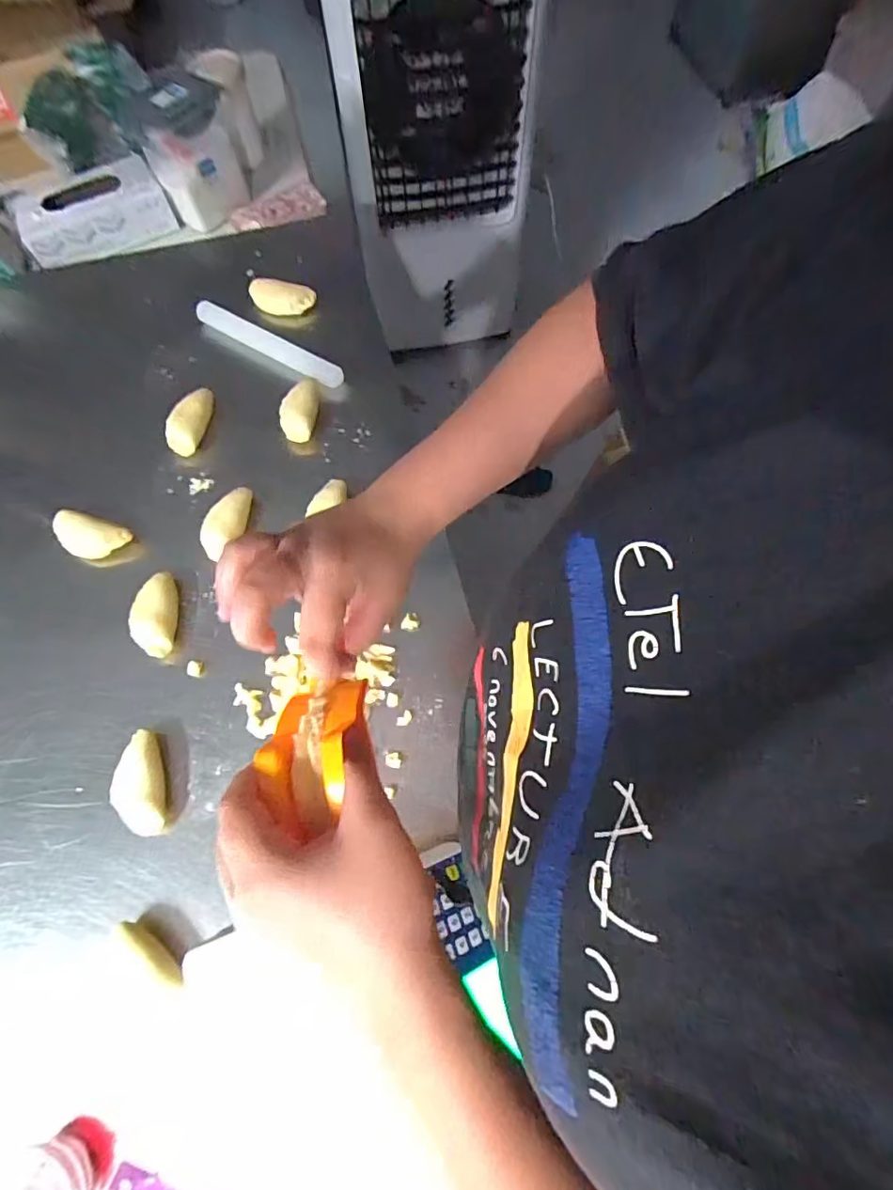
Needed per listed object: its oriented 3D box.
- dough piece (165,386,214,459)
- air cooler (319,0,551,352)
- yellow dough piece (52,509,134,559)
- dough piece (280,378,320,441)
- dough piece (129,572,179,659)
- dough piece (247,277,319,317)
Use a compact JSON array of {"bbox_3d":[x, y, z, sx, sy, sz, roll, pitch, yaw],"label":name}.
[{"bbox_3d":[-0.305,-0.206,0.637,0.043,0.032,0.081,19,69,9],"label":"dough piece"},{"bbox_3d":[-0.014,-1.027,1.249,0.434,0.922,0.359,0,68,1],"label":"air cooler"},{"bbox_3d":[-0.386,-0.061,0.586,0.083,0.032,0.043,18,69,9],"label":"yellow dough piece"},{"bbox_3d":[-0.176,-0.218,0.638,0.043,0.028,0.078,1,68,2],"label":"dough piece"},{"bbox_3d":[-0.302,0.021,0.555,0.048,0.032,0.087,-6,68,-1],"label":"dough piece"},{"bbox_3d":[-0.215,-0.391,0.704,0.085,0.031,0.028,10,68,5],"label":"dough piece"}]

